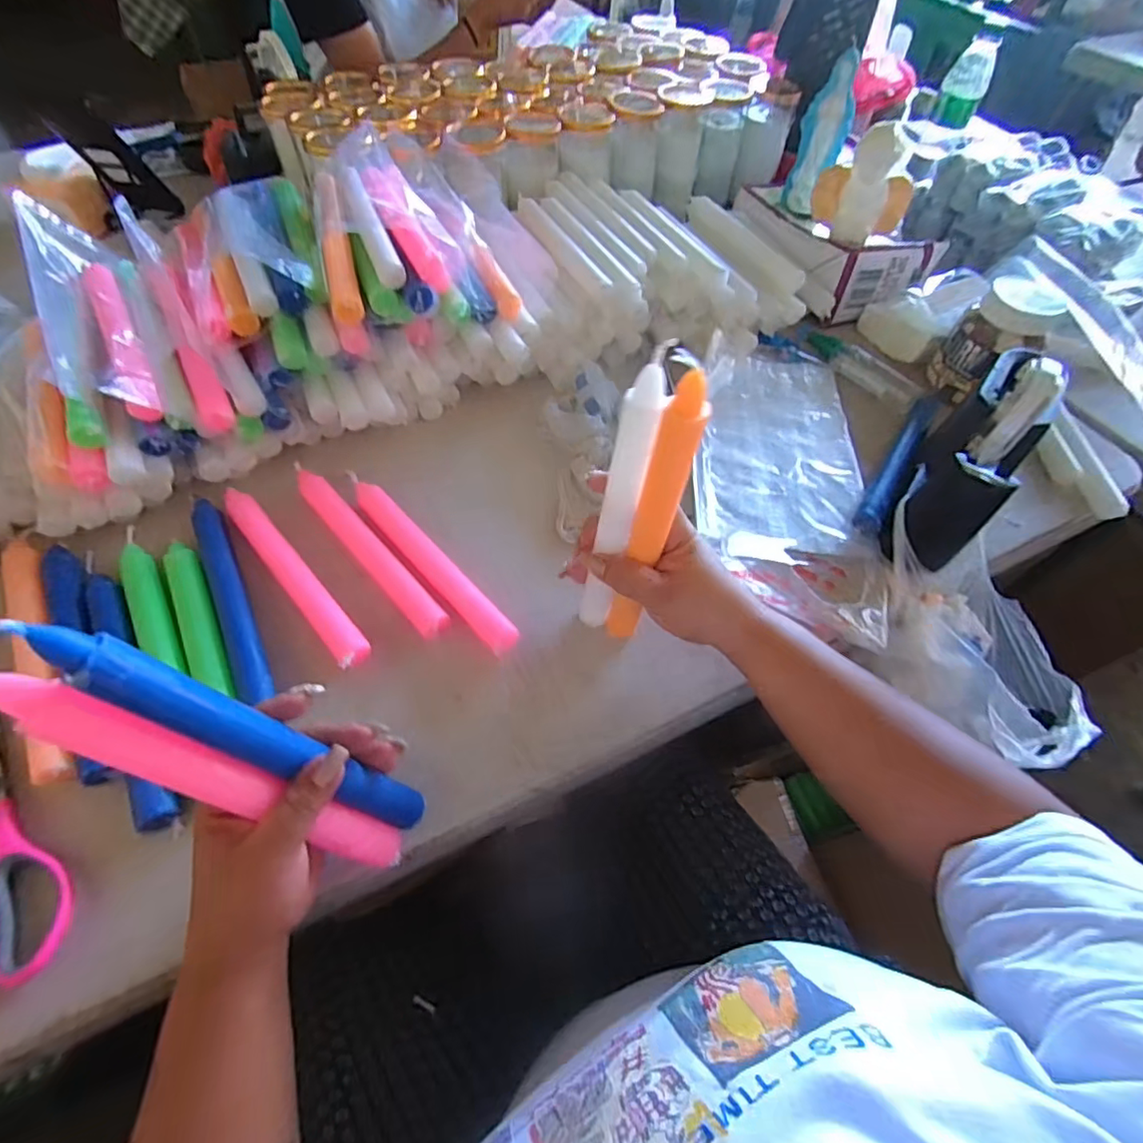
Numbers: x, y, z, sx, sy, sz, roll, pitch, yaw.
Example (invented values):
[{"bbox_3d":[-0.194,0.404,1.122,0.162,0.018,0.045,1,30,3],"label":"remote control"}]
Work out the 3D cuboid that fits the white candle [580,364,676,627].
[{"bbox_3d":[0.028,-0.031,0.350,0.024,0.202,0.017,29,52,16],"label":"white candle"}]

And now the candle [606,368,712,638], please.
[{"bbox_3d":[0.049,-0.026,0.343,0.024,0.208,0.019,16,50,6],"label":"candle"}]

